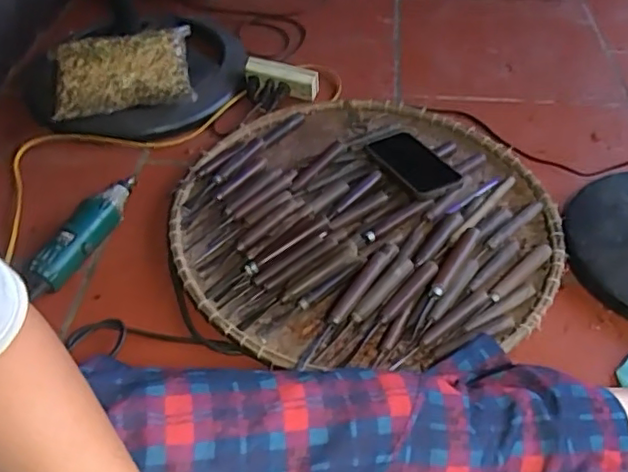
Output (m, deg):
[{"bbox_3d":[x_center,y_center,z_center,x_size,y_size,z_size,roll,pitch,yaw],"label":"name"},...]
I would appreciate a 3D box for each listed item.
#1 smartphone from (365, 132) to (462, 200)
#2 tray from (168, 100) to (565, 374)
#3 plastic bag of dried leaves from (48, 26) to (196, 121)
[{"bbox_3d":[0.147,-0.111,0.888,0.085,0.016,0.170,-17,40,-20],"label":"smartphone"},{"bbox_3d":[0.070,-0.038,0.837,0.523,0.052,0.509,2,47,-1],"label":"tray"},{"bbox_3d":[-0.317,-0.277,0.974,0.225,0.080,0.131,-11,48,-9],"label":"plastic bag of dried leaves"}]

